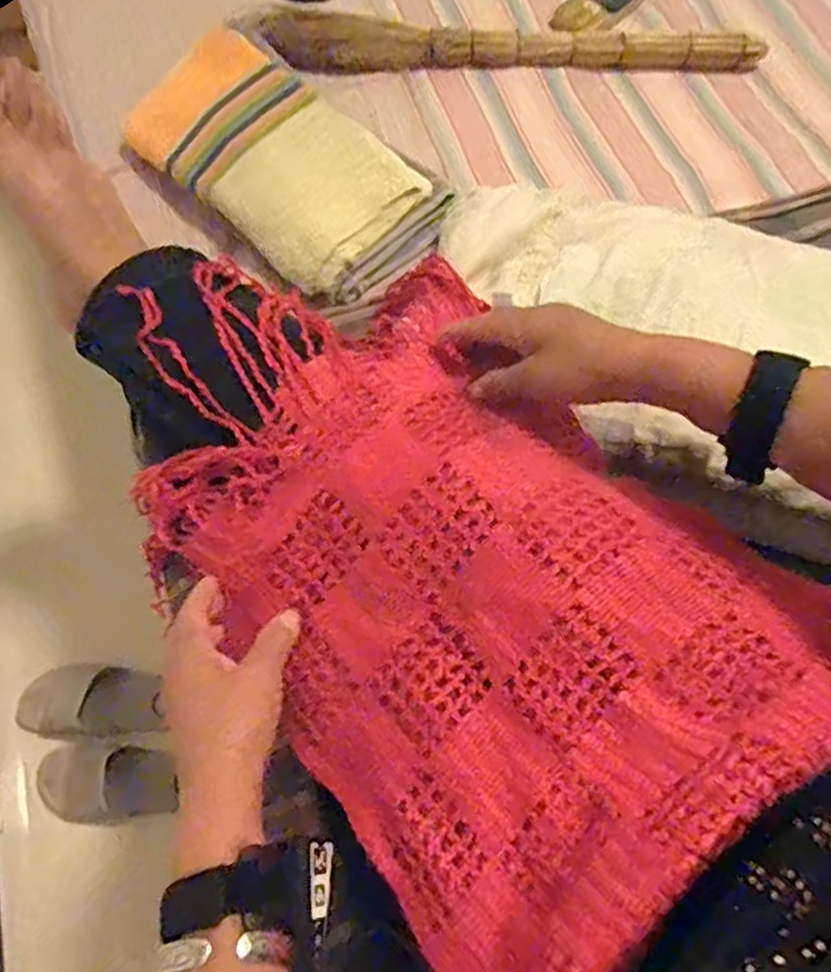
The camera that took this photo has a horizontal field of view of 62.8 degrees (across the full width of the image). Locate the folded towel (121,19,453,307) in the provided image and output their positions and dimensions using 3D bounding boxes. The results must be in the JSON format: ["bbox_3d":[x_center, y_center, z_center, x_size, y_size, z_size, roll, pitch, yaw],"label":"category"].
[{"bbox_3d":[-0.134,-0.340,0.703,0.186,0.044,0.354,-42,73,-17],"label":"folded towel"}]

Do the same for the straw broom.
[{"bbox_3d":[0.109,-0.498,0.759,0.542,0.036,0.056,1,66,0],"label":"straw broom"}]

